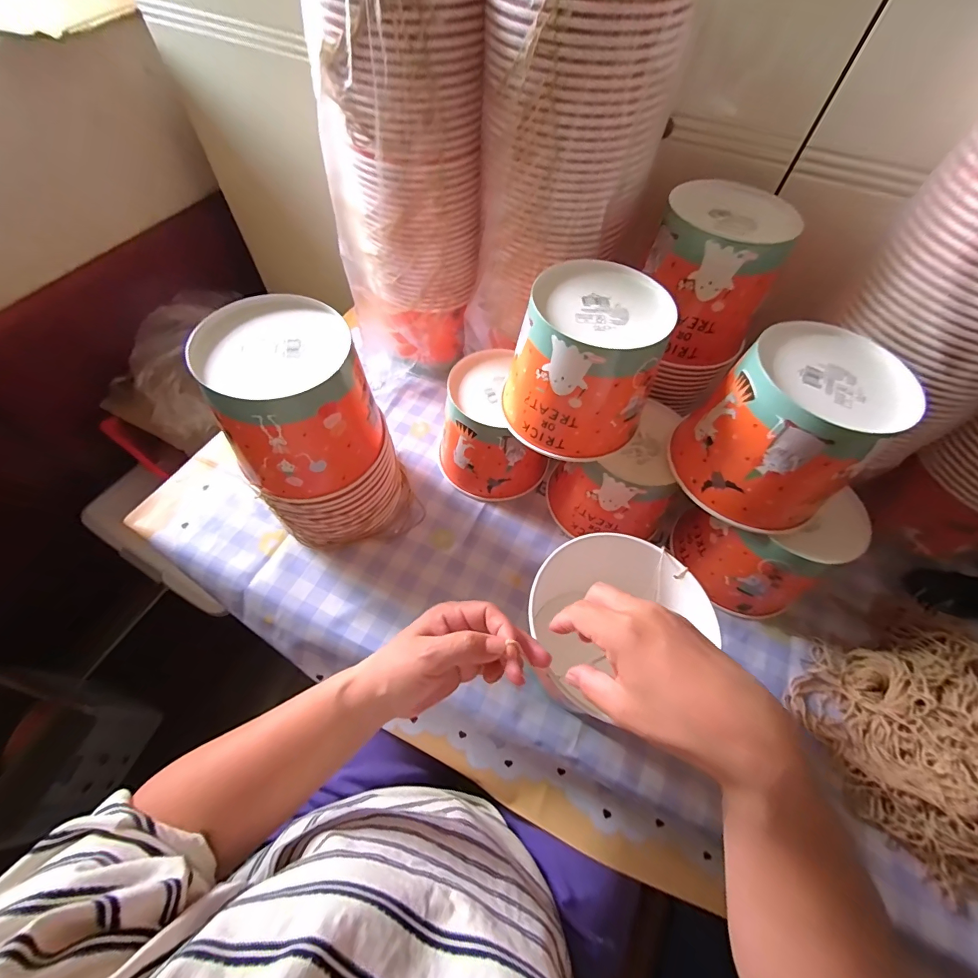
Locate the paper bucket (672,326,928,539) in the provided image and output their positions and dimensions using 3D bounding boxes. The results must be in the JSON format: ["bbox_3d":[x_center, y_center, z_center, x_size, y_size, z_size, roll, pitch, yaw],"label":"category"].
[{"bbox_3d":[0.275,-0.054,0.390,0.140,0.127,0.140,-34,66,-20],"label":"paper bucket"}]

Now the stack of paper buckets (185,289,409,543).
[{"bbox_3d":[-0.179,-0.053,0.449,0.142,0.238,0.142,-20,62,-14],"label":"stack of paper buckets"}]

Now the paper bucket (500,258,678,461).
[{"bbox_3d":[0.097,-0.128,0.424,0.137,0.129,0.143,19,60,9],"label":"paper bucket"}]

